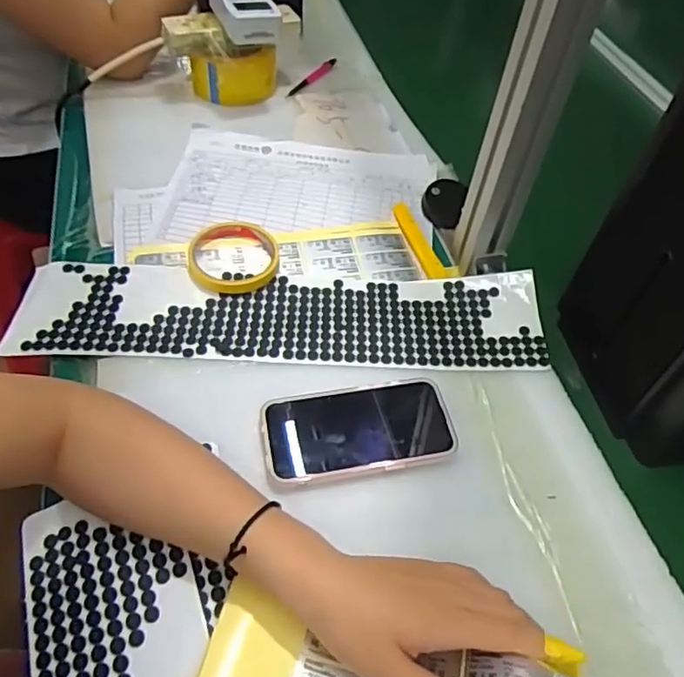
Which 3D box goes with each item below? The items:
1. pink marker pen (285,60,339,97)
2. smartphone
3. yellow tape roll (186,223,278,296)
[{"bbox_3d":[-0.041,-0.365,0.844,0.017,0.007,0.115,28,55,19],"label":"pink marker pen"},{"bbox_3d":[0.013,0.073,0.485,0.149,0.011,0.076,-8,52,-9],"label":"smartphone"},{"bbox_3d":[-0.108,-0.081,0.600,0.088,0.012,0.095,1,51,-1],"label":"yellow tape roll"}]

